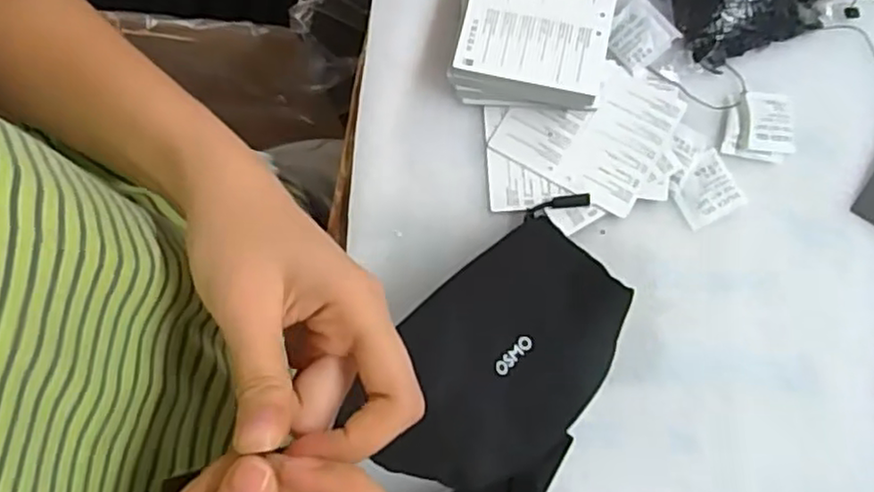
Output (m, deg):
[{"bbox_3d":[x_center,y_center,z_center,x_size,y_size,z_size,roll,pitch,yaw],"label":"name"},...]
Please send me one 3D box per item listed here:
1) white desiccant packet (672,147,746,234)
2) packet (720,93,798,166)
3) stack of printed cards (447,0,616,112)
[{"bbox_3d":[0.171,-0.036,0.429,0.041,0.004,0.040,-29,80,-4],"label":"white desiccant packet"},{"bbox_3d":[0.209,-0.077,0.434,0.045,0.005,0.045,9,80,3],"label":"packet"},{"bbox_3d":[0.063,-0.143,0.433,0.097,0.036,0.103,7,80,3],"label":"stack of printed cards"}]

